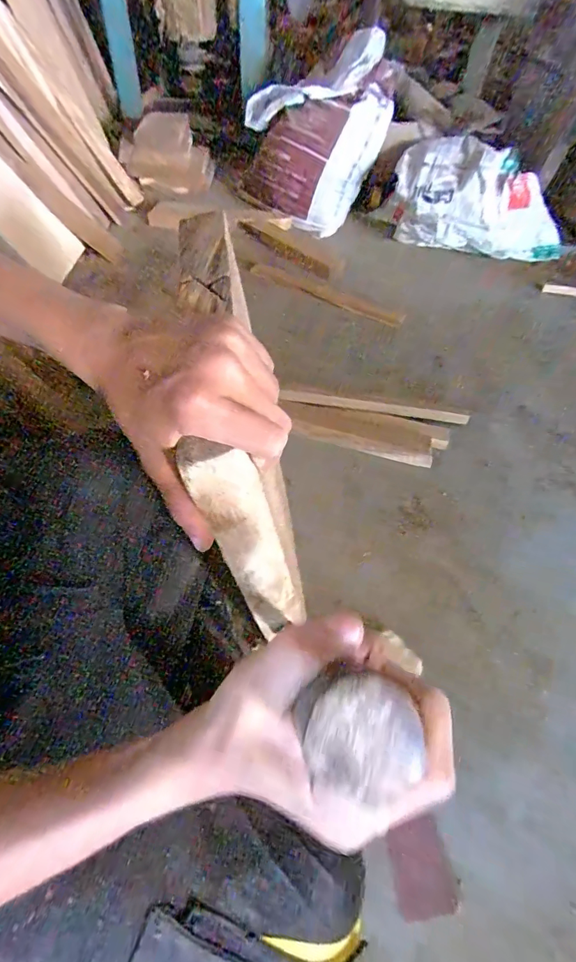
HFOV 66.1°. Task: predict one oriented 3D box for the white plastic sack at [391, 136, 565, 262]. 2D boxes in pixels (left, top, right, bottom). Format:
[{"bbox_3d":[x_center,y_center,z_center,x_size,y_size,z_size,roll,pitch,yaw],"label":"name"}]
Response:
[{"bbox_3d":[0.529,-0.777,1.230,0.476,0.207,0.197,17,51,10],"label":"white plastic sack"}]

